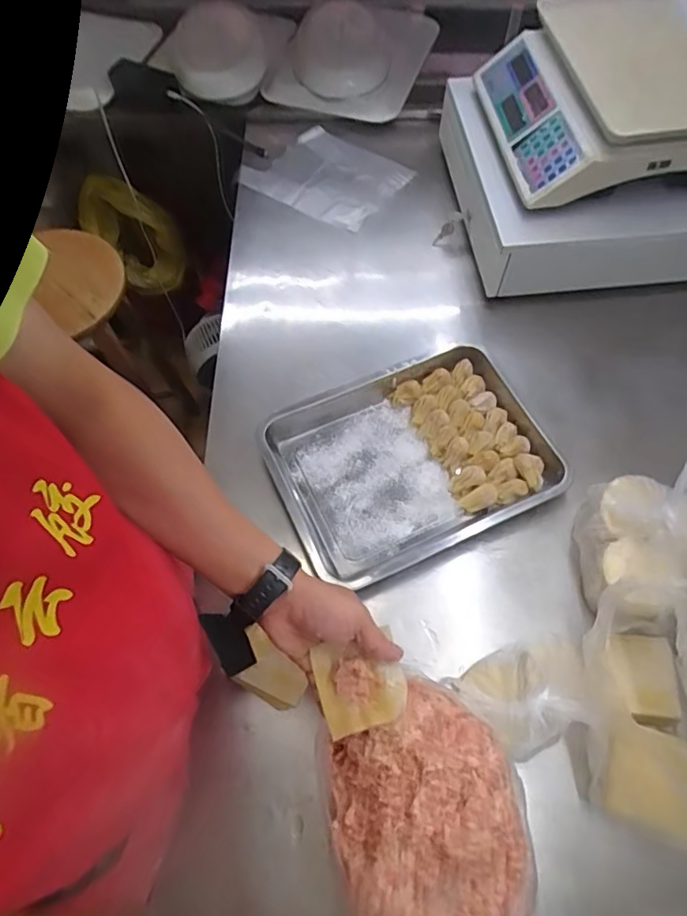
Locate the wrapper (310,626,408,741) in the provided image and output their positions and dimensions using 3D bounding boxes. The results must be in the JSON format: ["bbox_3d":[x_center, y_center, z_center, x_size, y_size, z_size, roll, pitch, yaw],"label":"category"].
[{"bbox_3d":[0.016,0.198,0.492,0.075,0.024,0.069,-15,64,-7],"label":"wrapper"}]

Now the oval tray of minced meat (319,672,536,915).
[{"bbox_3d":[0.076,0.339,0.525,0.176,0.093,0.249,-10,63,-4],"label":"oval tray of minced meat"}]

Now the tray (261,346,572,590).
[{"bbox_3d":[0.091,0.004,0.738,0.348,0.041,0.254,-22,65,-10],"label":"tray"}]

